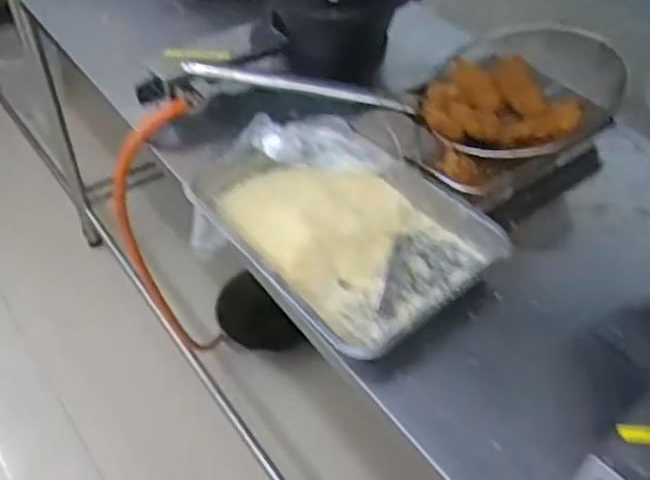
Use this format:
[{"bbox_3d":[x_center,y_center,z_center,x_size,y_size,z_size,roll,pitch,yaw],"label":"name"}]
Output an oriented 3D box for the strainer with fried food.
[{"bbox_3d":[0.149,-0.283,1.066,0.624,0.110,0.311,13,46,11],"label":"strainer with fried food"}]

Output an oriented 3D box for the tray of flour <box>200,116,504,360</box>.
[{"bbox_3d":[0.015,-0.030,0.899,0.277,0.066,0.399,-31,54,-28],"label":"tray of flour"}]

